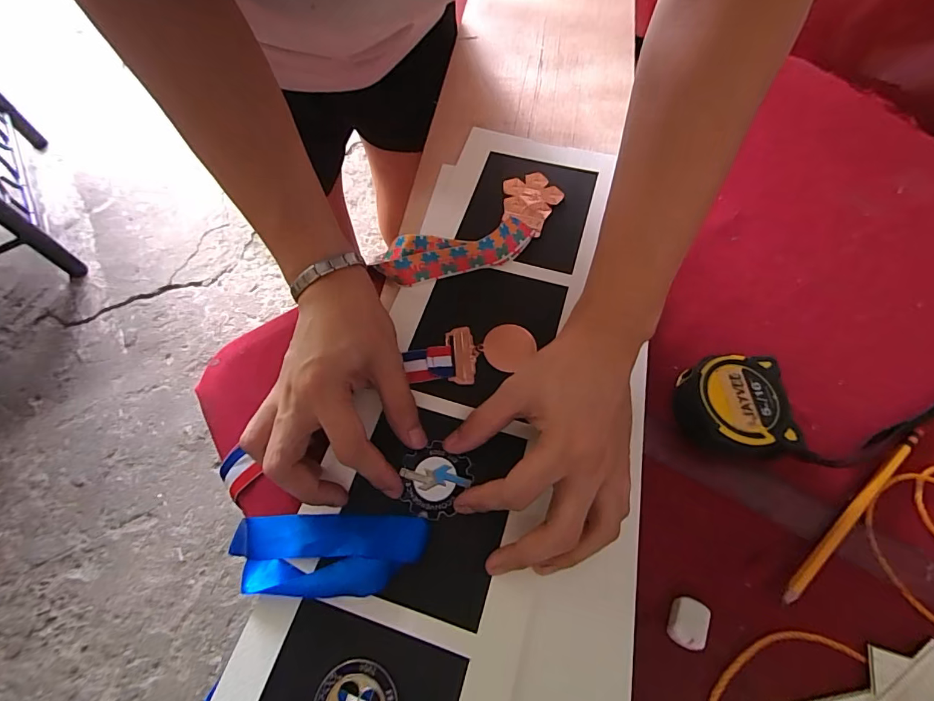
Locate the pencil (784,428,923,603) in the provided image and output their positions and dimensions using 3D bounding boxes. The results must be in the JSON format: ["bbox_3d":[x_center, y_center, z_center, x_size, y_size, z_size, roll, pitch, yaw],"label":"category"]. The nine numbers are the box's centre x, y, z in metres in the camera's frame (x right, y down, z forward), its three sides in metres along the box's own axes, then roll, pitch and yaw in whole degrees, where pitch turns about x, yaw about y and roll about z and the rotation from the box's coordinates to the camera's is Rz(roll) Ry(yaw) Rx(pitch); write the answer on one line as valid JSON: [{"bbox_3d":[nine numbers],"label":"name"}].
[{"bbox_3d":[0.250,0.102,0.283,0.158,0.008,0.009,-36,70,-16],"label":"pencil"}]

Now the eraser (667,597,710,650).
[{"bbox_3d":[0.129,0.158,0.257,0.020,0.008,0.026,24,67,10],"label":"eraser"}]

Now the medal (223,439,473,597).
[{"bbox_3d":[-0.069,0.113,0.277,0.156,0.027,0.067,-21,67,-6],"label":"medal"}]

